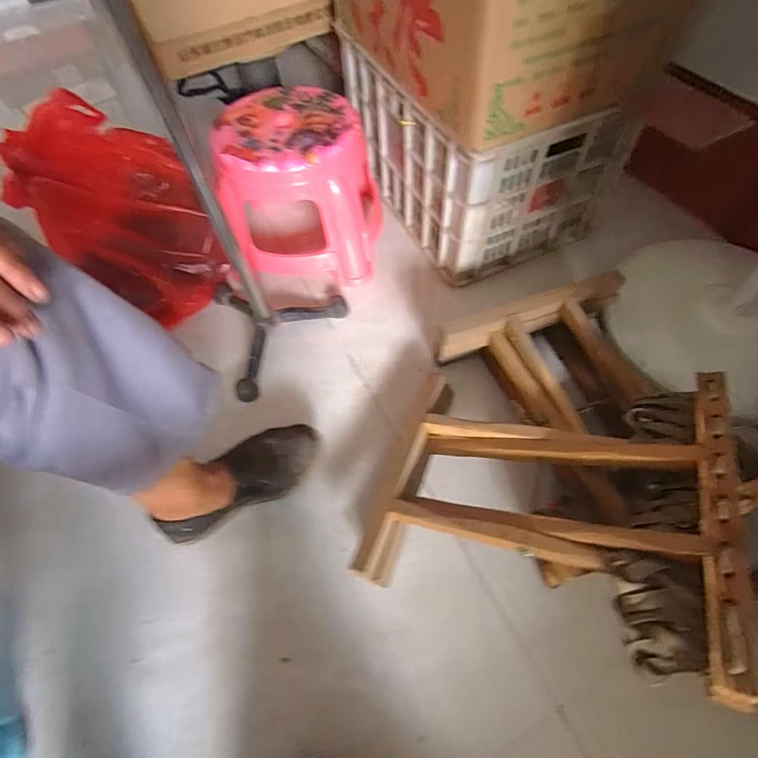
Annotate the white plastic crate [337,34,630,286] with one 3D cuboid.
[{"bbox_3d":[0.175,-0.471,0.829,0.314,0.261,0.469,-27,63,-10],"label":"white plastic crate"}]

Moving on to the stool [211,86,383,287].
[{"bbox_3d":[-0.153,-0.356,0.801,0.268,0.238,0.290,-13,61,-3],"label":"stool"}]

